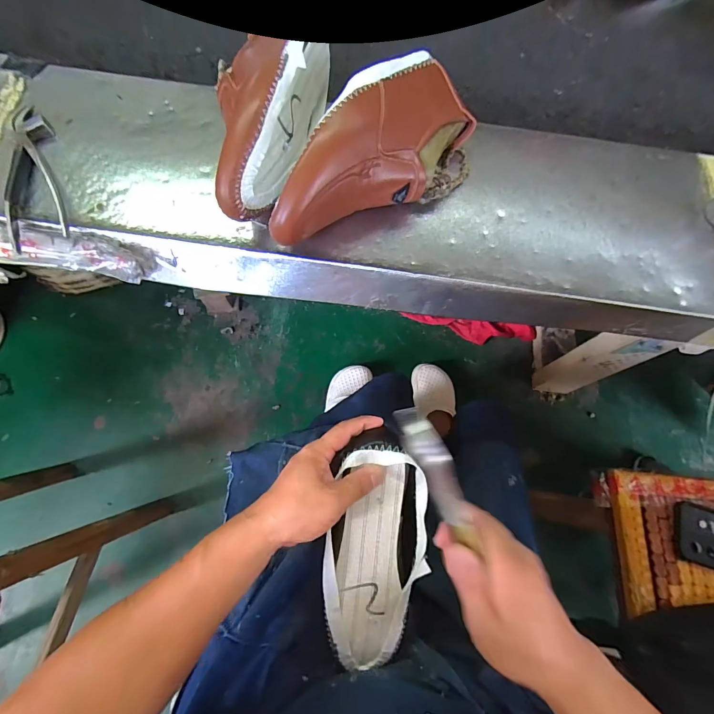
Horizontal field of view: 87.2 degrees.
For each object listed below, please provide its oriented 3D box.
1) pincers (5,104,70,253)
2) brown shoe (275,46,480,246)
[{"bbox_3d":[-0.354,-0.201,0.407,0.057,0.021,0.188,-18,73,-9],"label":"pincers"},{"bbox_3d":[0.024,-0.188,0.368,0.099,0.101,0.246,43,75,11],"label":"brown shoe"}]

